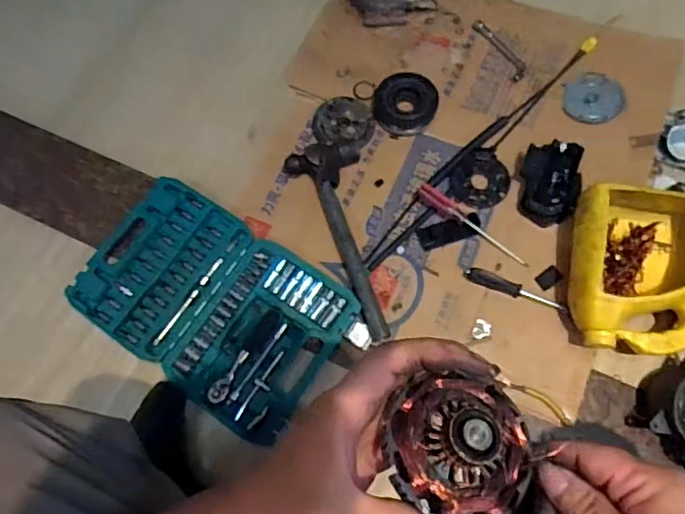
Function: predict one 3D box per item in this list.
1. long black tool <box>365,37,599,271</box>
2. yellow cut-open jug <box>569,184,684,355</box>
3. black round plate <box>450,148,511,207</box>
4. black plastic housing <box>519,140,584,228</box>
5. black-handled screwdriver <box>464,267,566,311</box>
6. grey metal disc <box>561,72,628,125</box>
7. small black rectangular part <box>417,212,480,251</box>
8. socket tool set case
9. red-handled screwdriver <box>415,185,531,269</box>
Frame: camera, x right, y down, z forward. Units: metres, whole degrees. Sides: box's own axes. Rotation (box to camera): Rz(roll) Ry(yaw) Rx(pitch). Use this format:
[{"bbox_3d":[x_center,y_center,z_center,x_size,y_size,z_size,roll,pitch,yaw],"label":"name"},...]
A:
[{"bbox_3d":[0.238,-0.189,0.941,0.044,0.012,0.578,42,76,16],"label":"long black tool"},{"bbox_3d":[0.418,0.018,0.788,0.183,0.102,0.225,5,69,4],"label":"yellow cut-open jug"},{"bbox_3d":[0.226,-0.129,0.915,0.090,0.011,0.109,14,70,8],"label":"black round plate"},{"bbox_3d":[0.322,-0.115,0.871,0.081,0.061,0.121,9,70,6],"label":"black plastic housing"},{"bbox_3d":[0.255,0.049,0.831,0.149,0.022,0.021,21,71,10],"label":"black-handled screwdriver"},{"bbox_3d":[0.428,-0.271,0.957,0.102,0.016,0.099,-1,69,2],"label":"grey metal disc"},{"bbox_3d":[0.170,-0.042,0.876,0.101,0.016,0.034,-17,69,-4],"label":"small black rectangular part"},{"bbox_3d":[-0.206,0.065,0.863,0.421,0.048,0.258,32,74,14],"label":"socket tool set case"},{"bbox_3d":[0.200,-0.049,0.874,0.200,0.021,0.027,40,76,16],"label":"red-handled screwdriver"}]

